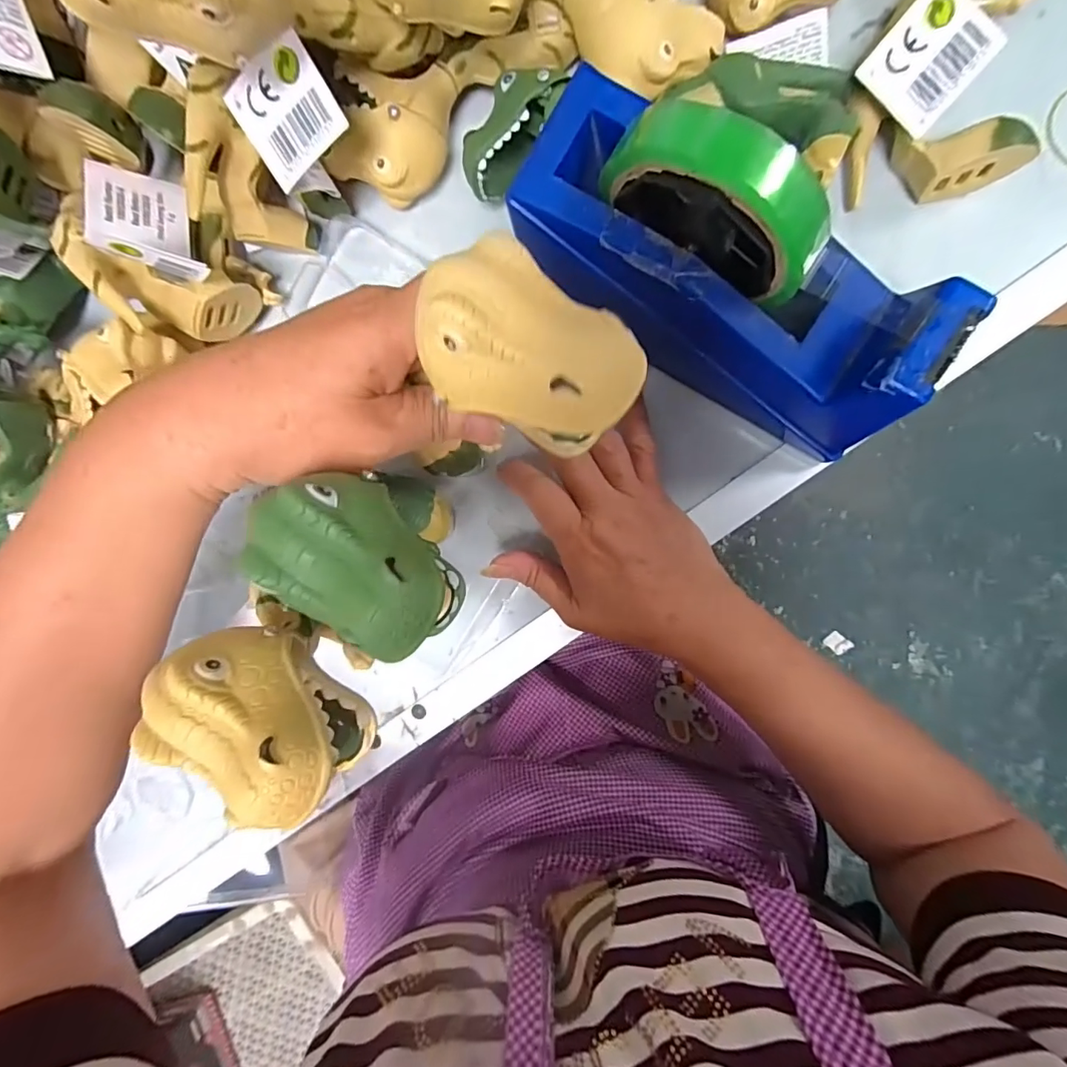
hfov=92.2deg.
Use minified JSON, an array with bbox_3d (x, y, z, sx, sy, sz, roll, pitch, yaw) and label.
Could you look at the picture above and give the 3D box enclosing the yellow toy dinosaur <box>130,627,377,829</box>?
[{"bbox_3d":[-0.088,0.060,0.173,0.061,0.049,0.038,26,96,6],"label":"yellow toy dinosaur"}]

